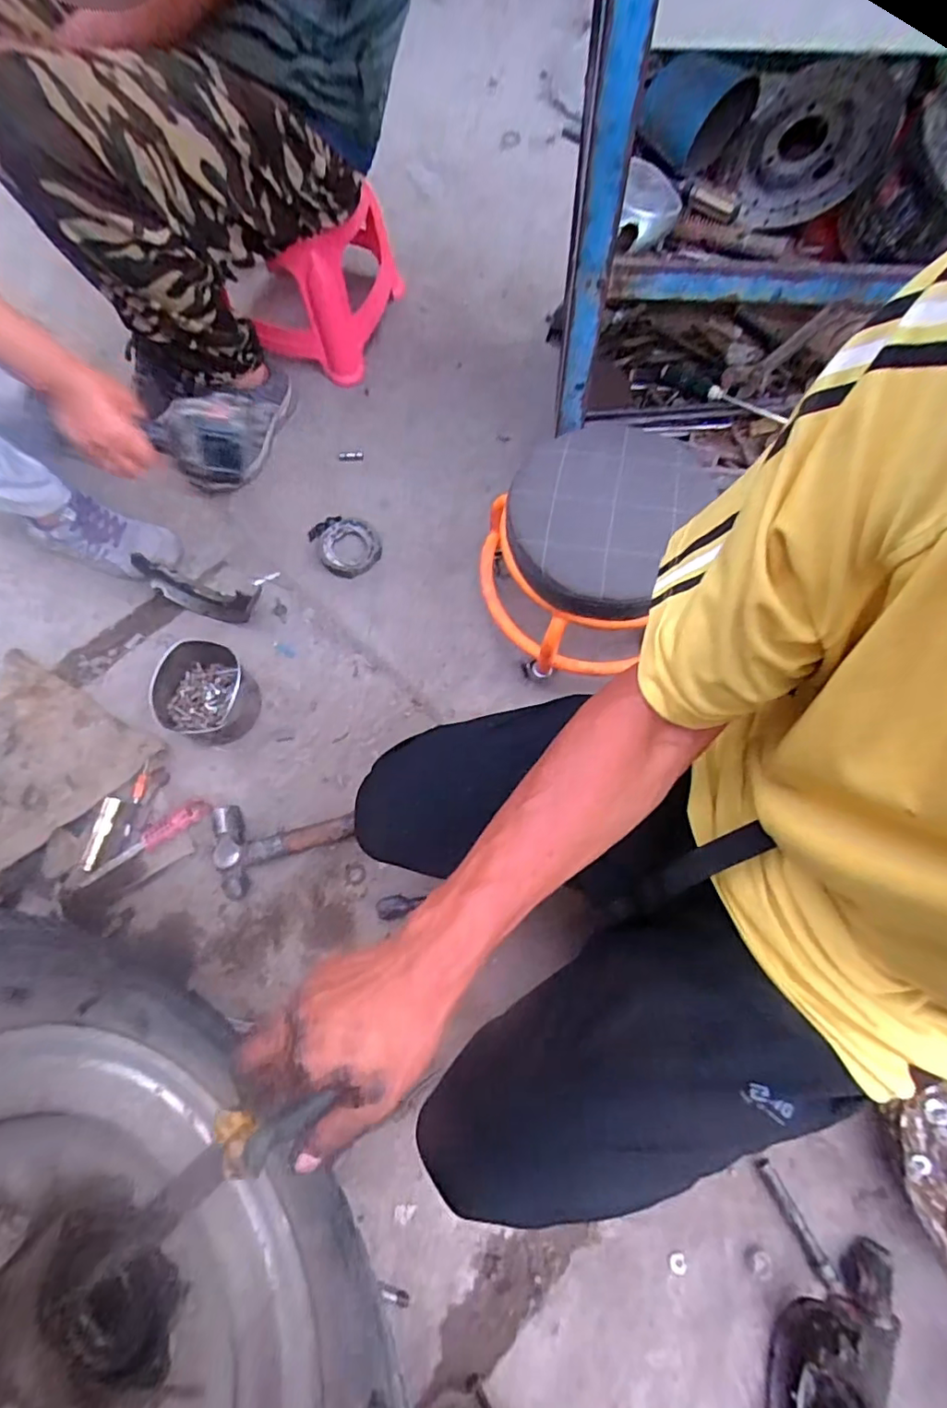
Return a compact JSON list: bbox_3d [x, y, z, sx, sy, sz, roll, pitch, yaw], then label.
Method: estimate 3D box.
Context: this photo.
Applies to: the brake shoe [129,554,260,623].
[{"bbox_3d":[-0.428,-0.180,0.892,0.197,0.071,0.068,11,71,1],"label":"brake shoe"}]

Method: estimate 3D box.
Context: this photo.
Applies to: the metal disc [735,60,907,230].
[{"bbox_3d":[0.376,-0.635,0.635,0.159,0.023,0.167,-3,84,34],"label":"metal disc"}]

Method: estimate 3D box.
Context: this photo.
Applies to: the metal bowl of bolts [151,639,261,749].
[{"bbox_3d":[-0.392,-0.012,0.832,0.129,0.081,0.136,1,71,-2],"label":"metal bowl of bolts"}]

